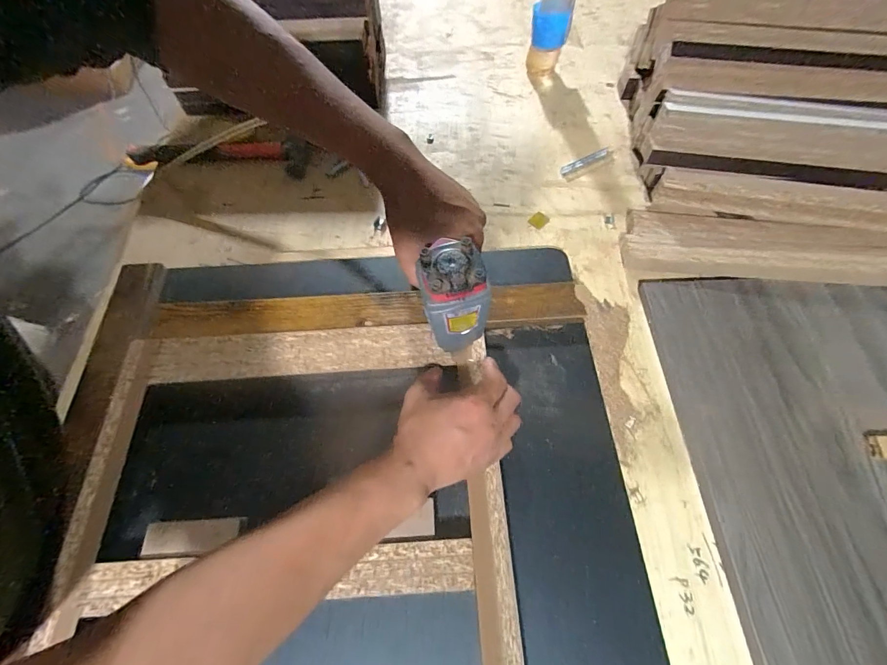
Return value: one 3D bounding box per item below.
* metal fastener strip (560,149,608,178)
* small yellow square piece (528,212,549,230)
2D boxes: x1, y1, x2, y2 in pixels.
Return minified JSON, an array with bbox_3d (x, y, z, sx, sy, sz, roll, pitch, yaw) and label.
[{"bbox_3d":[0.204,-0.250,0.558,0.085,0.007,0.016,-28,66,-13],"label":"metal fastener strip"},{"bbox_3d":[0.129,-0.153,0.518,0.022,0.004,0.025,40,70,19],"label":"small yellow square piece"}]

